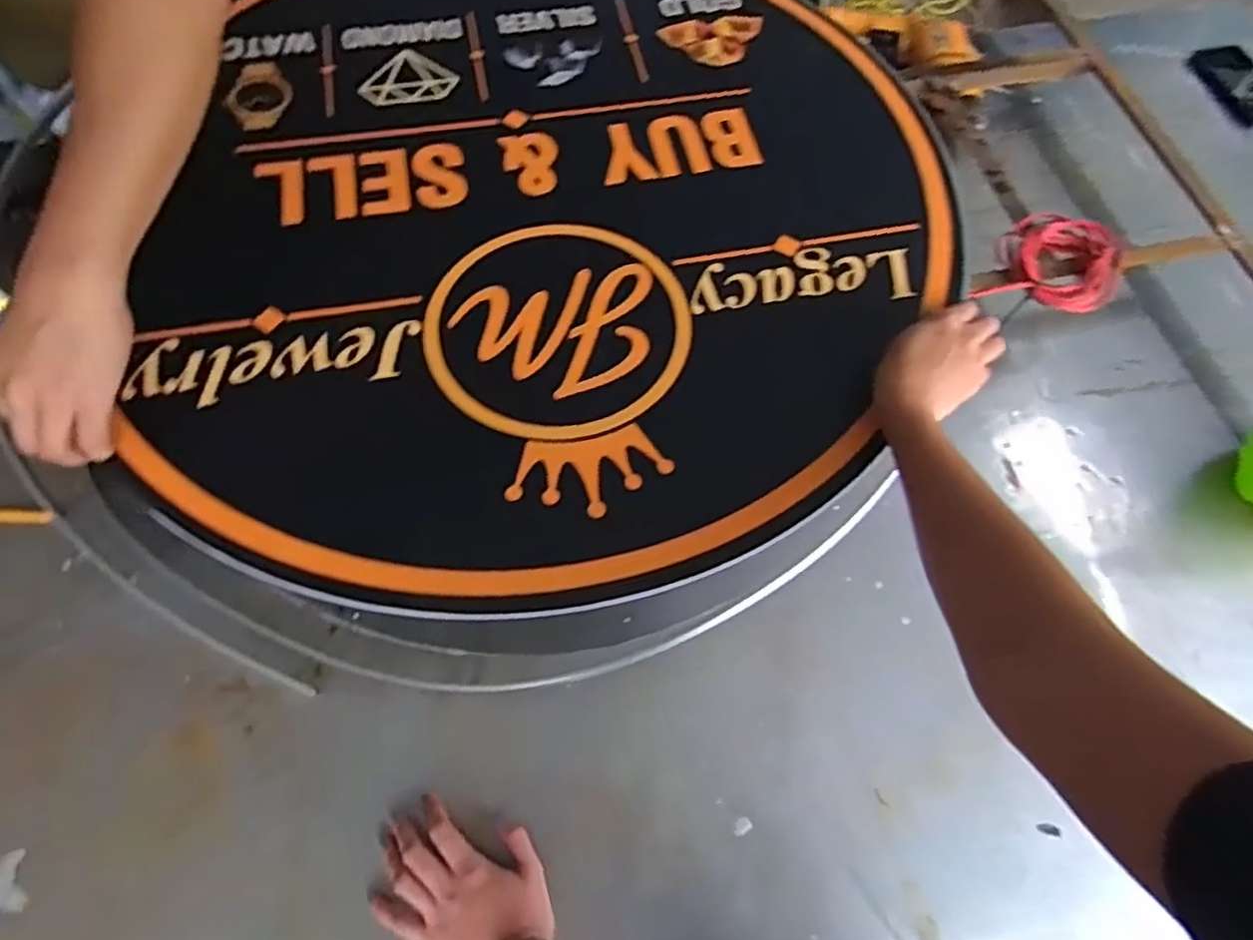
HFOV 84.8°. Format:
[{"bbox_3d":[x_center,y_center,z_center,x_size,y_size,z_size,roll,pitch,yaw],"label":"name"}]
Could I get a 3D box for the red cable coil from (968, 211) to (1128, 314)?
[{"bbox_3d":[0.464,-0.219,0.736,0.125,0.048,0.124,1,63,-2],"label":"red cable coil"}]

